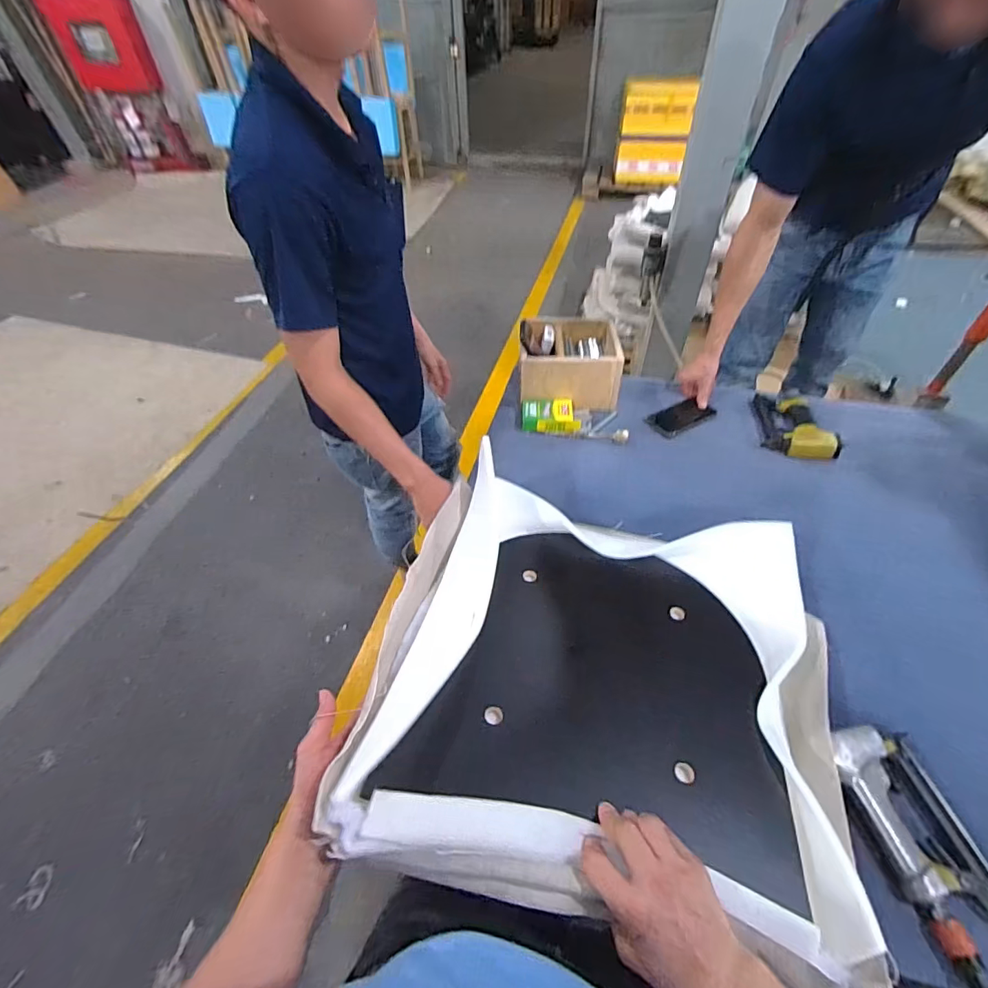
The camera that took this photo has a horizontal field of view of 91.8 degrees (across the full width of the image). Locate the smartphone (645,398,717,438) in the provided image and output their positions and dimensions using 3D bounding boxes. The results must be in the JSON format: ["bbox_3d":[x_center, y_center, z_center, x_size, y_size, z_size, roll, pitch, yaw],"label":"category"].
[{"bbox_3d":[0.421,-0.174,1.086,0.152,0.006,0.078,-26,52,-20],"label":"smartphone"}]

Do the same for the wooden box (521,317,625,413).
[{"bbox_3d":[0.173,-0.304,1.126,0.223,0.129,0.198,0,48,3],"label":"wooden box"}]

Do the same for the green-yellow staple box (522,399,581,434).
[{"bbox_3d":[0.127,-0.174,1.073,0.132,0.032,0.082,1,48,3],"label":"green-yellow staple box"}]

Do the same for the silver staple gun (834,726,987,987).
[{"bbox_3d":[0.495,0.398,0.548,0.124,0.040,0.248,-13,49,-9],"label":"silver staple gun"}]

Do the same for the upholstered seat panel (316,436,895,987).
[{"bbox_3d":[0.145,0.214,0.613,0.567,0.126,0.555,8,49,9],"label":"upholstered seat panel"}]

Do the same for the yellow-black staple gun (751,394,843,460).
[{"bbox_3d":[0.648,-0.158,1.031,0.143,0.038,0.204,8,49,10],"label":"yellow-black staple gun"}]

